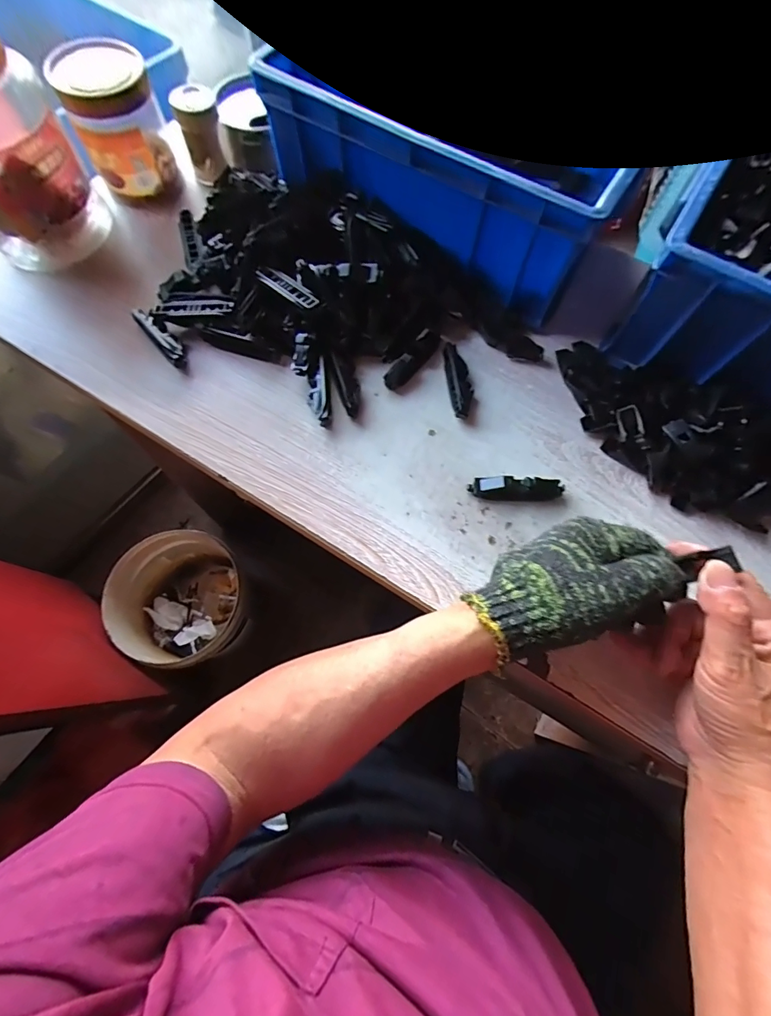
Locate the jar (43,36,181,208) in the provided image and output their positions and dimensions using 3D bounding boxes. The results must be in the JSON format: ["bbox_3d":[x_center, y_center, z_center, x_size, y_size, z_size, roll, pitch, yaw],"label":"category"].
[{"bbox_3d":[-0.271,-0.391,0.447,0.084,0.111,0.070,-22,72,-10],"label":"jar"}]

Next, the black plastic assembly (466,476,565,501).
[{"bbox_3d":[0.114,-0.018,0.373,0.080,0.017,0.017,3,70,-1],"label":"black plastic assembly"}]

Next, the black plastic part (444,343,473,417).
[{"bbox_3d":[0.071,-0.121,0.412,0.023,0.017,0.077,-1,70,-3],"label":"black plastic part"}]

